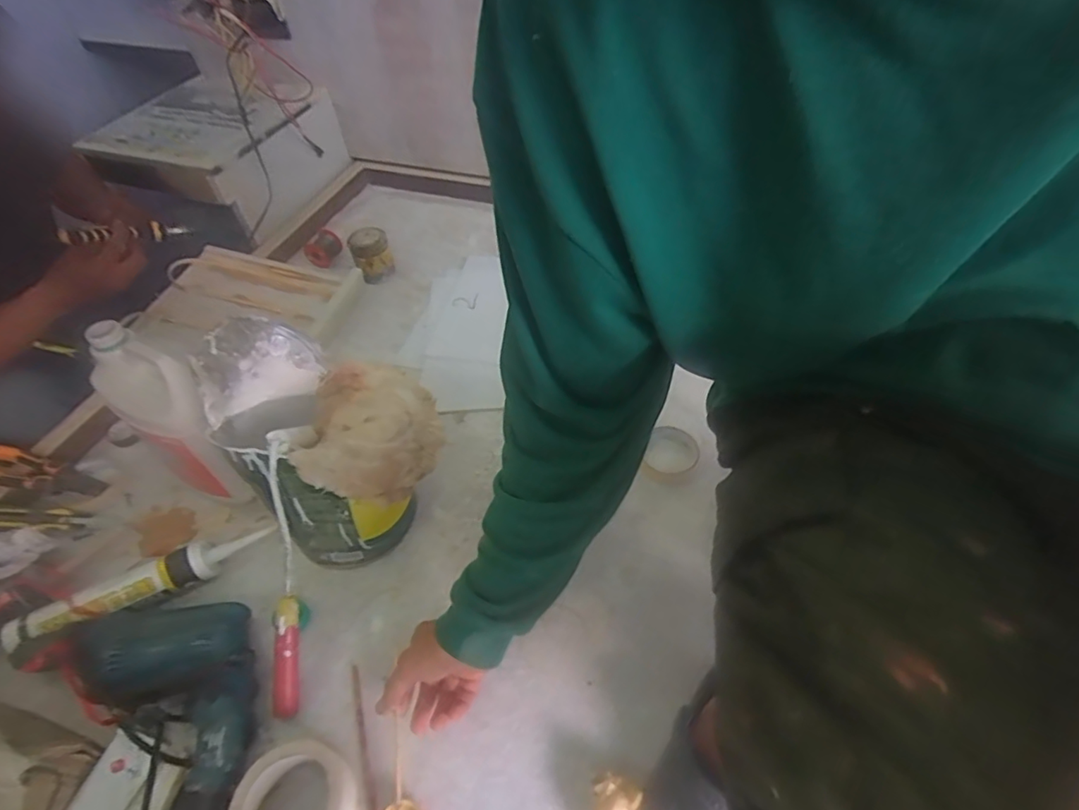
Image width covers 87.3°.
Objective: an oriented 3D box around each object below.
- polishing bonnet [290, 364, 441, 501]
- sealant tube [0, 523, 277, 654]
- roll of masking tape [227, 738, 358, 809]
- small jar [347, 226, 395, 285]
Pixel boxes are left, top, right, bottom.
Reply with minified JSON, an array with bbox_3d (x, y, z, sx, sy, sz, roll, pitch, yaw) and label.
[{"bbox_3d":[-0.184,0.034,0.620,0.134,0.079,0.137,-2,49,3],"label":"polishing bonnet"},{"bbox_3d":[-0.473,0.216,0.673,0.280,0.058,0.066,-27,55,-18],"label":"sealant tube"},{"bbox_3d":[-0.228,0.377,0.528,0.101,0.052,0.105,-2,49,3],"label":"roll of masking tape"},{"bbox_3d":[-0.313,-0.279,1.054,0.072,0.090,0.075,-2,49,3],"label":"small jar"}]

